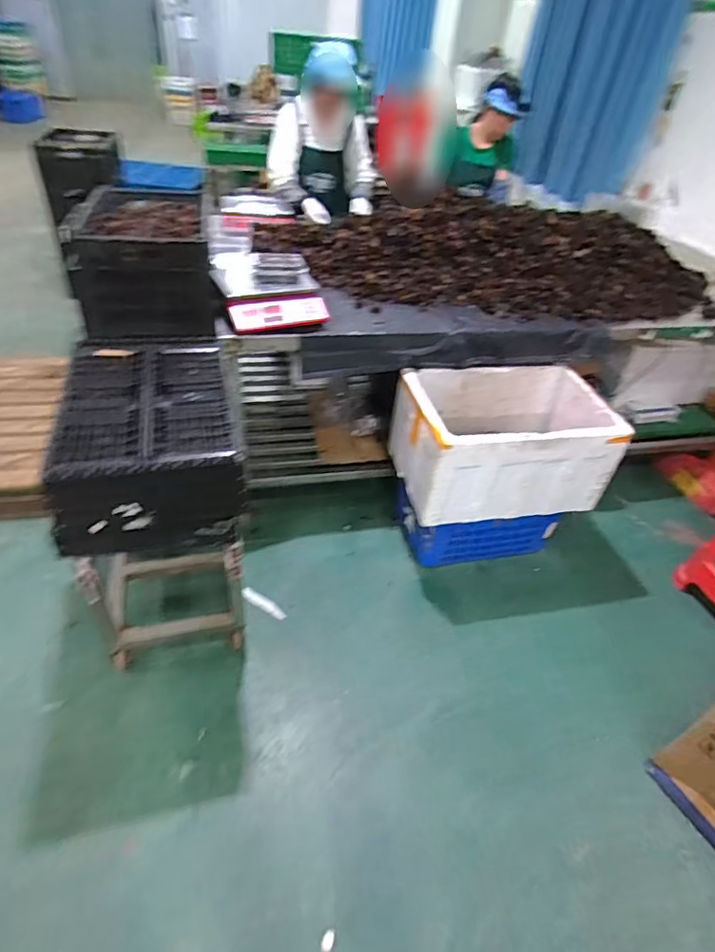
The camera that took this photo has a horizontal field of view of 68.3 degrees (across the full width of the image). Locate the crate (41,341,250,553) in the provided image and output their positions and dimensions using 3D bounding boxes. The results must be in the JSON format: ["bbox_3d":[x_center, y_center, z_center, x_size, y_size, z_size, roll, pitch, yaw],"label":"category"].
[{"bbox_3d":[-0.514,-0.099,1.330,0.374,0.257,0.573,-6,41,-16],"label":"crate"}]

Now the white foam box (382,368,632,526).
[{"bbox_3d":[0.515,-0.132,1.856,0.711,0.330,0.474,-3,41,-12],"label":"white foam box"}]

